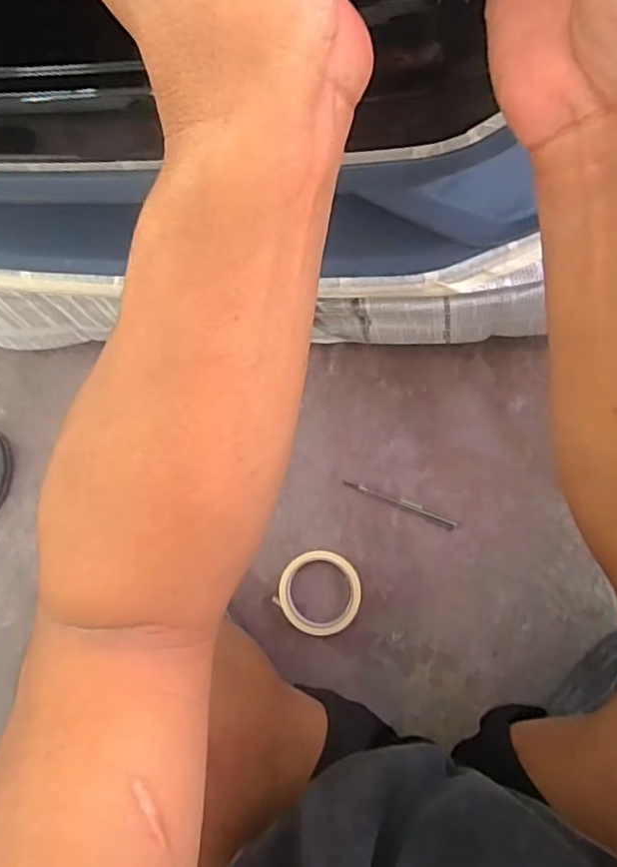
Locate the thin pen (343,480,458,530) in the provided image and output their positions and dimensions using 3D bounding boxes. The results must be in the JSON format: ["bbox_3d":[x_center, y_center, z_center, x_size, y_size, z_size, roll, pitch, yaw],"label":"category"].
[{"bbox_3d":[0.113,0.086,0.747,0.144,0.009,0.013,23,85,7],"label":"thin pen"}]

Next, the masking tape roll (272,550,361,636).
[{"bbox_3d":[0.014,0.193,0.738,0.097,0.014,0.098,-1,82,5],"label":"masking tape roll"}]

